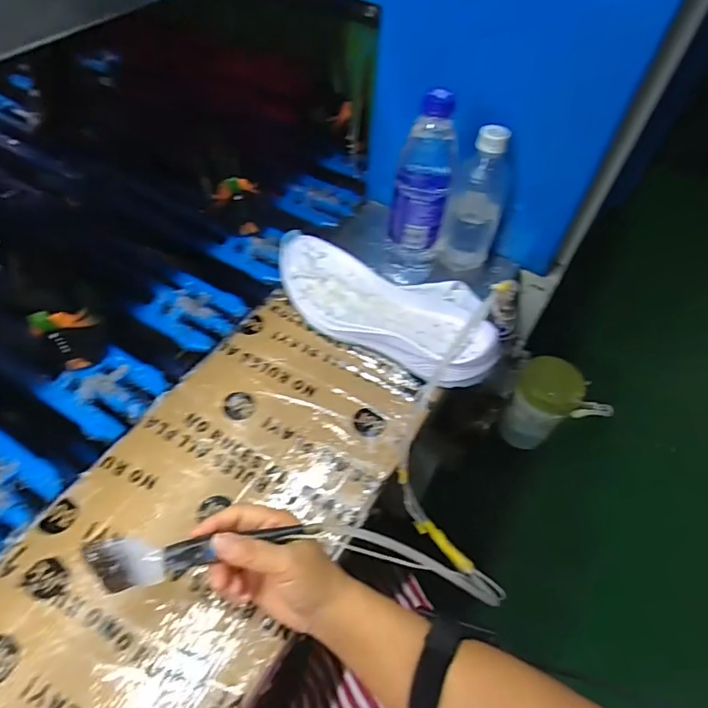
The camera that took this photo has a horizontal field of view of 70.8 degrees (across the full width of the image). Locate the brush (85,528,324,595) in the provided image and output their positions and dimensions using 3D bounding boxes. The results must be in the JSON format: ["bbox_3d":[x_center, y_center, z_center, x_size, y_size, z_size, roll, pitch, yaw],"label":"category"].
[{"bbox_3d":[-0.106,0.144,0.360,0.160,0.016,0.030,-3,53,-11],"label":"brush"}]

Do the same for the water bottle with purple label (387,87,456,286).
[{"bbox_3d":[0.074,-0.172,0.567,0.063,0.240,0.056,12,54,4],"label":"water bottle with purple label"}]

